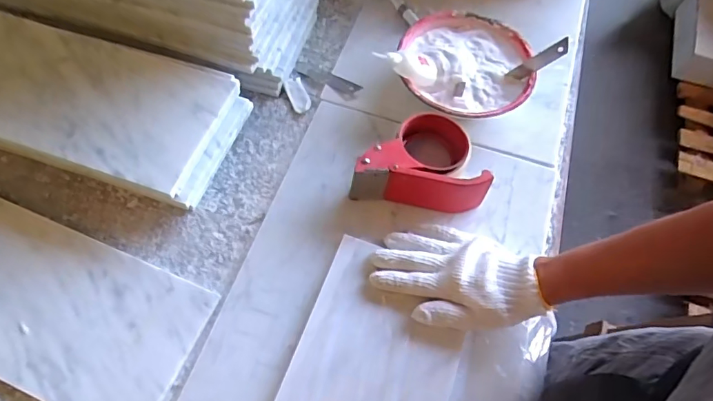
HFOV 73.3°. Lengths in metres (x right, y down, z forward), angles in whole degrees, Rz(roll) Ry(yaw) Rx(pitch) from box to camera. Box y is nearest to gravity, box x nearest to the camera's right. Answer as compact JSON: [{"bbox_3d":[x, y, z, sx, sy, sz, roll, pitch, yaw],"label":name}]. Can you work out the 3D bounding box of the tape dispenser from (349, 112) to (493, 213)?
[{"bbox_3d":[0.072,-0.046,0.544,0.139,0.064,0.099,7,64,2],"label":"tape dispenser"}]

